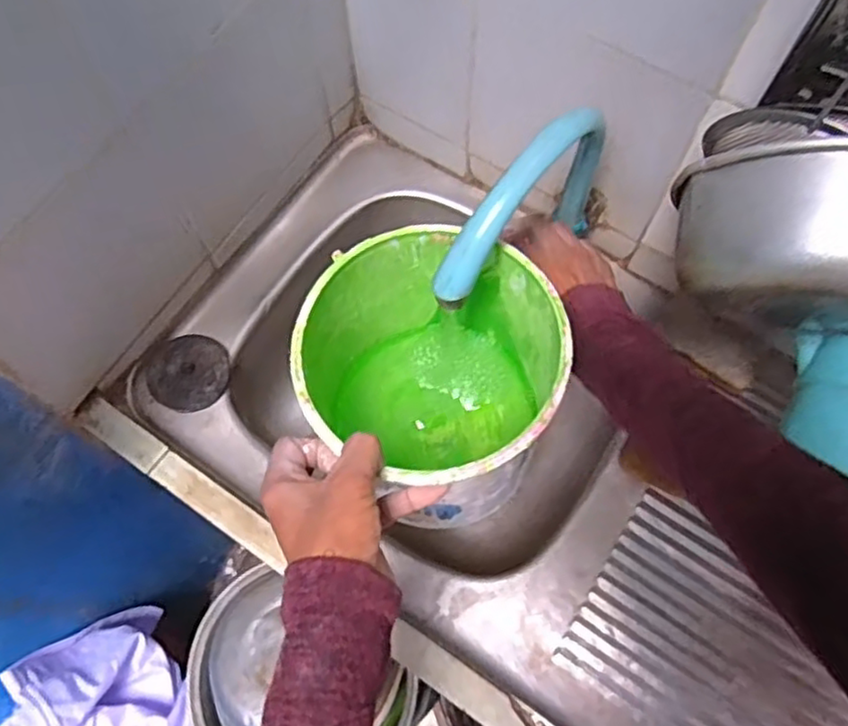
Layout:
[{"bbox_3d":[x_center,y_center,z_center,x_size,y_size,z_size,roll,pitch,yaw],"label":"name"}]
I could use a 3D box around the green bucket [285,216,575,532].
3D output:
[{"bbox_3d":[0.007,0.017,0.535,0.169,0.184,0.174,0,69,1],"label":"green bucket"}]

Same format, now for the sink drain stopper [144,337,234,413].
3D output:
[{"bbox_3d":[-0.229,0.007,0.679,0.075,0.013,0.084,-1,52,-14],"label":"sink drain stopper"}]

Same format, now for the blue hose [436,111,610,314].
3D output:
[{"bbox_3d":[0.095,-0.126,0.502,0.026,0.124,0.246,39,38,14],"label":"blue hose"}]

